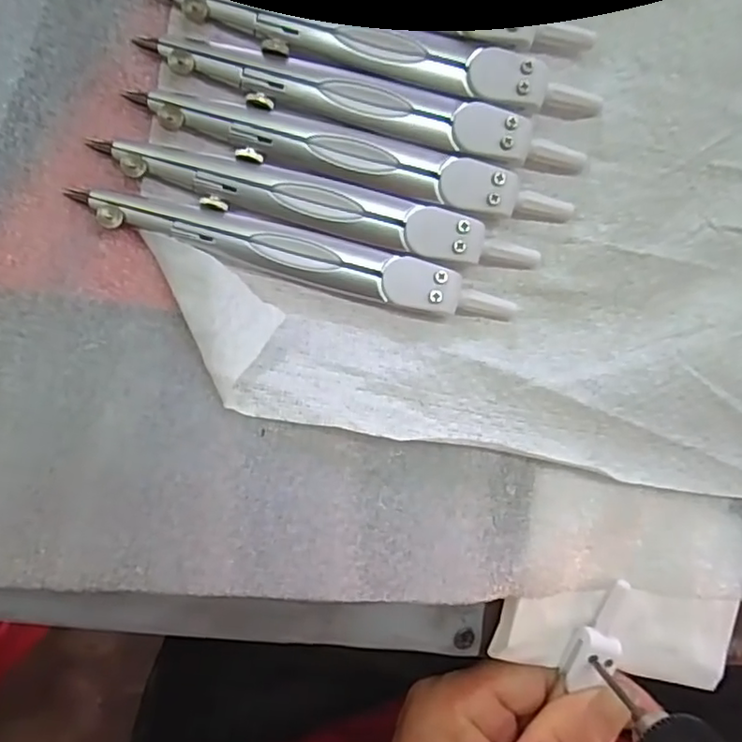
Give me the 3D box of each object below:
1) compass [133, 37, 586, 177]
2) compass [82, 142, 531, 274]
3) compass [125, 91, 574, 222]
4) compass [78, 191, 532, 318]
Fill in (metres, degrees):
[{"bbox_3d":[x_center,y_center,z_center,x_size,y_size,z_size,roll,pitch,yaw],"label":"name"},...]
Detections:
[{"bbox_3d":[0.002,-0.075,0.177,0.126,0.005,0.015,9,94,-9],"label":"compass"},{"bbox_3d":[-0.012,-0.047,0.178,0.125,0.006,0.014,11,93,-9],"label":"compass"},{"bbox_3d":[-0.001,-0.061,0.178,0.125,0.005,0.015,10,94,-9],"label":"compass"},{"bbox_3d":[-0.018,-0.032,0.178,0.125,0.006,0.015,12,93,-9],"label":"compass"}]

